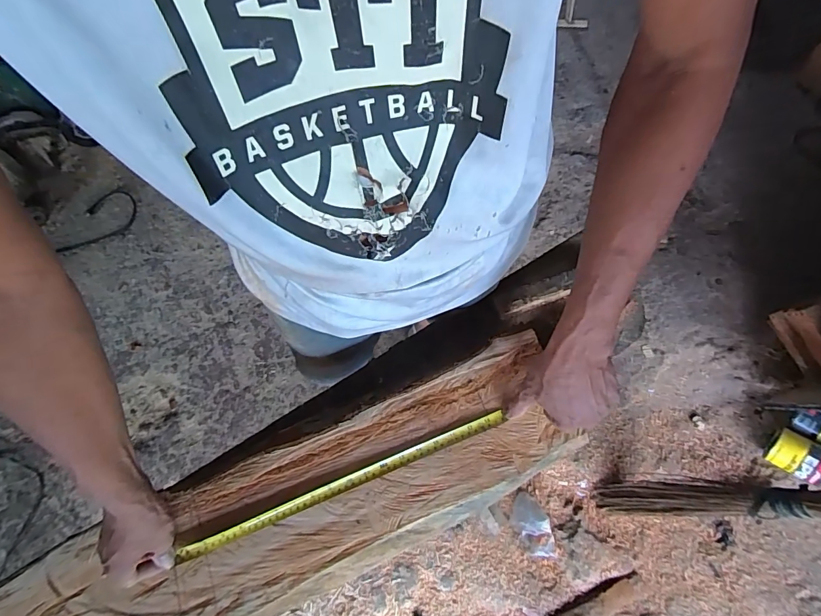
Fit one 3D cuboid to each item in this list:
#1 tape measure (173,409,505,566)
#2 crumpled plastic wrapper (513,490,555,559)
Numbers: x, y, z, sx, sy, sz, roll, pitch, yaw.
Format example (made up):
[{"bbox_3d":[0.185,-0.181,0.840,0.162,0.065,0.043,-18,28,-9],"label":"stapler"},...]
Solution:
[{"bbox_3d":[-0.088,0.236,0.545,0.450,0.009,0.020,-23,69,-3],"label":"tape measure"},{"bbox_3d":[0.346,0.610,1.147,0.091,0.040,0.170,-23,70,-5],"label":"crumpled plastic wrapper"}]

